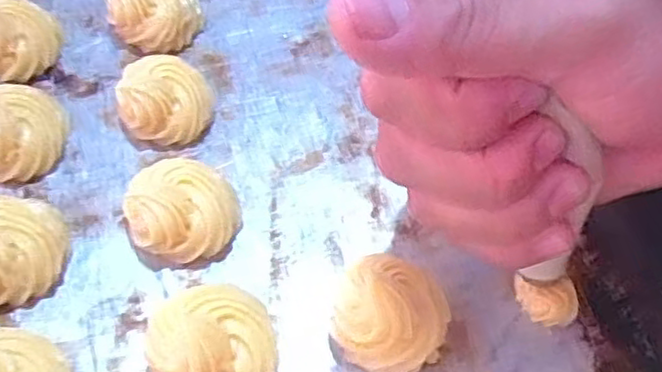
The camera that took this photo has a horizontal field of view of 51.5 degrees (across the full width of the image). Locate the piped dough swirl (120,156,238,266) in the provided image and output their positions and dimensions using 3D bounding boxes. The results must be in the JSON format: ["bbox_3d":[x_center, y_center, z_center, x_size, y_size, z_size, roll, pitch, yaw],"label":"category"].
[{"bbox_3d":[-0.053,0.008,0.248,0.038,0.022,0.034,-4,54,-3],"label":"piped dough swirl"}]

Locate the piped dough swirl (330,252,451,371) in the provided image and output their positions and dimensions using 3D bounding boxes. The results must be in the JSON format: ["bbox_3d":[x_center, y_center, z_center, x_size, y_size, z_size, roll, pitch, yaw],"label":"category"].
[{"bbox_3d":[0.018,0.043,0.217,0.034,0.027,0.040,24,57,17],"label":"piped dough swirl"}]

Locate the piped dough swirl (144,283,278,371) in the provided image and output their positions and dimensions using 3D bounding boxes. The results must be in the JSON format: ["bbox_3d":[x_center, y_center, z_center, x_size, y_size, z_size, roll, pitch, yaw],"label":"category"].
[{"bbox_3d":[-0.037,0.052,0.216,0.037,0.020,0.037,0,54,0],"label":"piped dough swirl"}]

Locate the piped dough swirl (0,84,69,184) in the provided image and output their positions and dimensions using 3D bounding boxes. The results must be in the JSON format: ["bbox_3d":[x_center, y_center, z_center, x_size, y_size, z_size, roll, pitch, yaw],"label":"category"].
[{"bbox_3d":[-0.125,-0.021,0.271,0.038,0.017,0.036,-12,54,-9],"label":"piped dough swirl"}]

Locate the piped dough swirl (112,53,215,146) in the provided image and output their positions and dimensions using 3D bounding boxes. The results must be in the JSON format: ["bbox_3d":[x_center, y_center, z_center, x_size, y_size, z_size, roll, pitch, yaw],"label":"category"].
[{"bbox_3d":[-0.067,-0.037,0.280,0.034,0.022,0.034,2,54,2],"label":"piped dough swirl"}]

